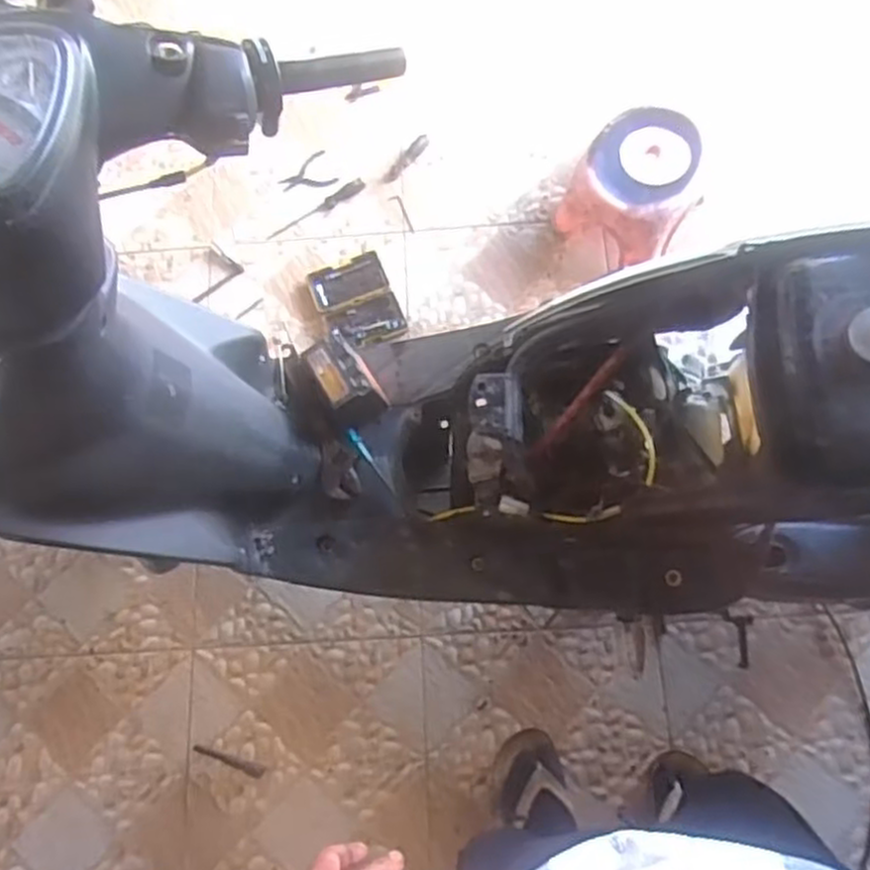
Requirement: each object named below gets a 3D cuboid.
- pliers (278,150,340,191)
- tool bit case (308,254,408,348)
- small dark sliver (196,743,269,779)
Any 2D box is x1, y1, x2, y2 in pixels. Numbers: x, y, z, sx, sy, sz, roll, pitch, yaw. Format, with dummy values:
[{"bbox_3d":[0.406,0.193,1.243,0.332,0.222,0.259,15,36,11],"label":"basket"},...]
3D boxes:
[{"bbox_3d":[-0.275,-0.554,1.669,0.115,0.012,0.096,-25,74,-6],"label":"pliers"},{"bbox_3d":[-0.156,-0.263,1.556,0.155,0.031,0.203,-22,74,-4],"label":"tool bit case"},{"bbox_3d":[-0.351,0.554,1.323,0.128,0.010,0.021,17,75,7],"label":"small dark sliver"}]

